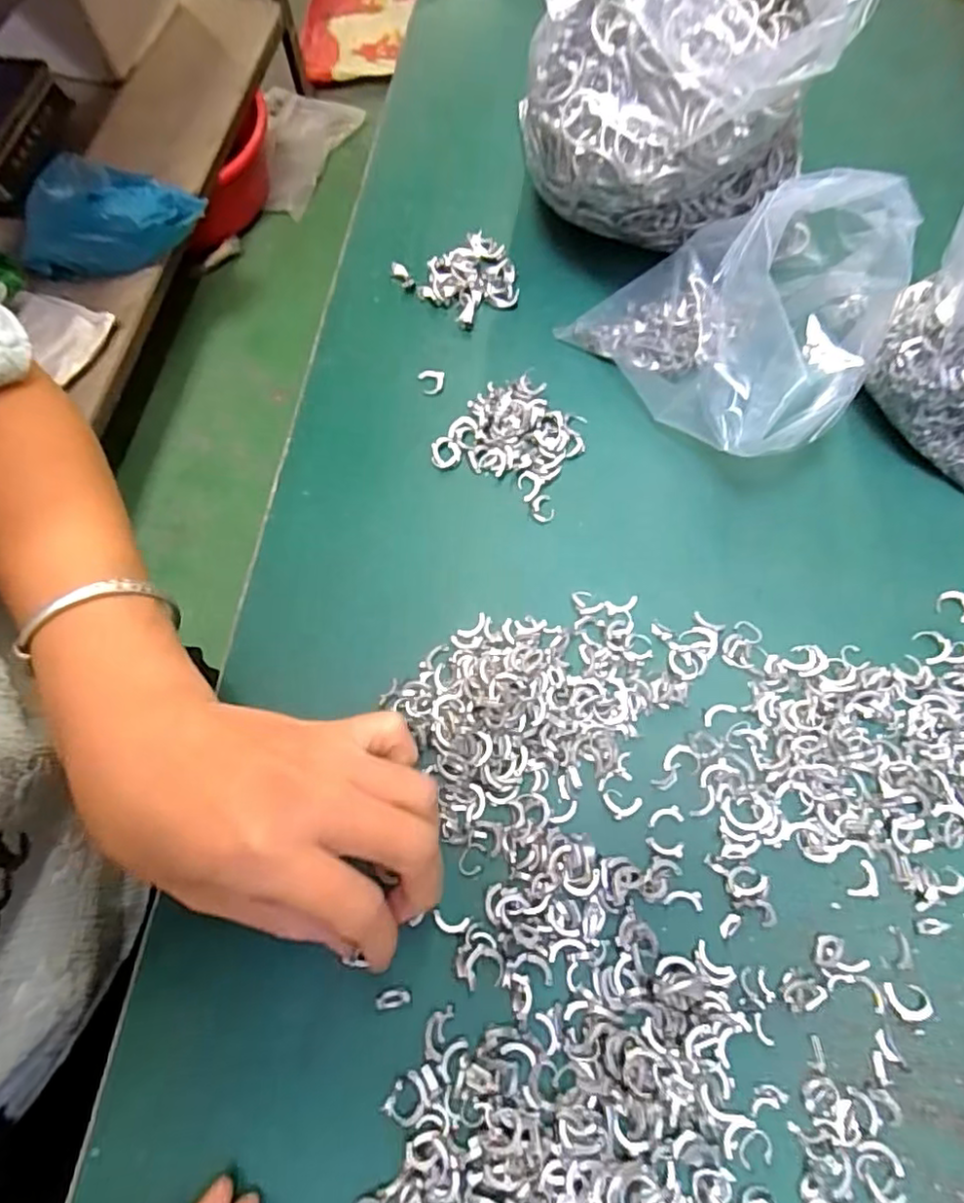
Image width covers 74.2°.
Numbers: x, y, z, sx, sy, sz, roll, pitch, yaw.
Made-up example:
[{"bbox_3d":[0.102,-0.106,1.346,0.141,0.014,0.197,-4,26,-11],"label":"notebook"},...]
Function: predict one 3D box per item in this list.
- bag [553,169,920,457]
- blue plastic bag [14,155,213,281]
[{"bbox_3d":[0.118,-0.134,0.284,0.091,0.101,0.126,-30,71,-11],"label":"bag"},{"bbox_3d":[-0.601,-0.626,1.043,0.290,0.123,0.151,0,69,2],"label":"blue plastic bag"}]

